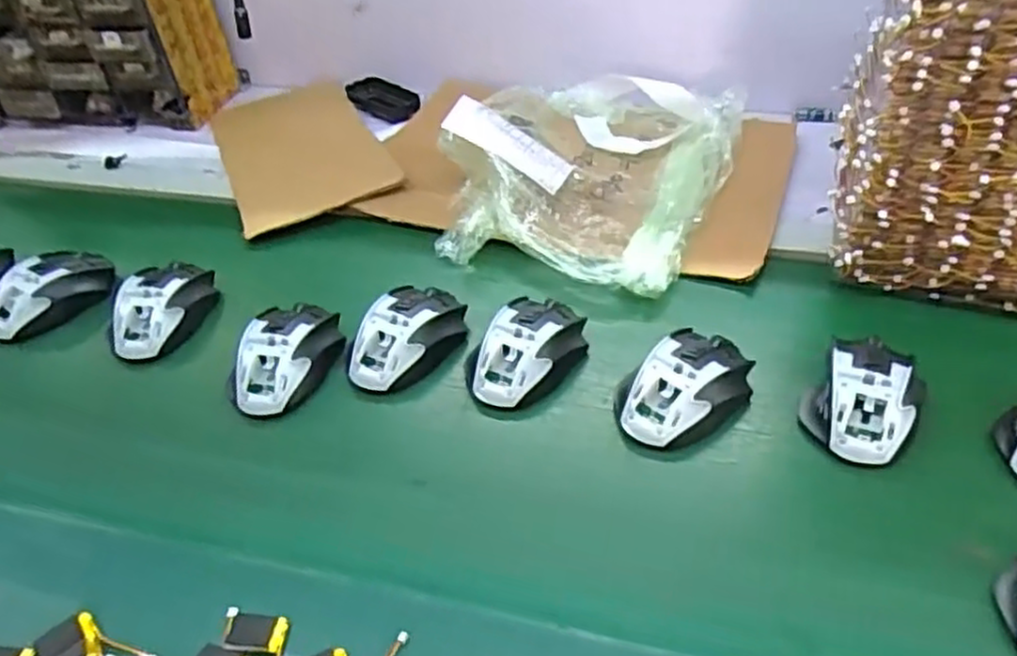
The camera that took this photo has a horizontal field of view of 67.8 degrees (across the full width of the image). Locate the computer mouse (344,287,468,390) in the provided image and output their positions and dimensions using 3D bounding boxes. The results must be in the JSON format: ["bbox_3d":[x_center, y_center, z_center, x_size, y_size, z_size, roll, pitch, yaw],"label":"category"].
[{"bbox_3d":[-0.083,0.004,0.616,0.058,0.038,0.112,20,46,24],"label":"computer mouse"}]

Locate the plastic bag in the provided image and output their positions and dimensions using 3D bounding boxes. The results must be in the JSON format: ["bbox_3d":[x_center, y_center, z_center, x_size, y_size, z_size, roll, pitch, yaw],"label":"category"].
[{"bbox_3d":[0.078,-0.187,0.782,0.286,0.082,0.362,13,43,15],"label":"plastic bag"}]

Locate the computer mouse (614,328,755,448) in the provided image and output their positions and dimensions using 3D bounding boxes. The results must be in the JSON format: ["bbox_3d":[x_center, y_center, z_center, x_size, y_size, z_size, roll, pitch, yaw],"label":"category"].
[{"bbox_3d":[0.129,0.041,0.555,0.113,0.040,0.070,-30,48,-27],"label":"computer mouse"}]

